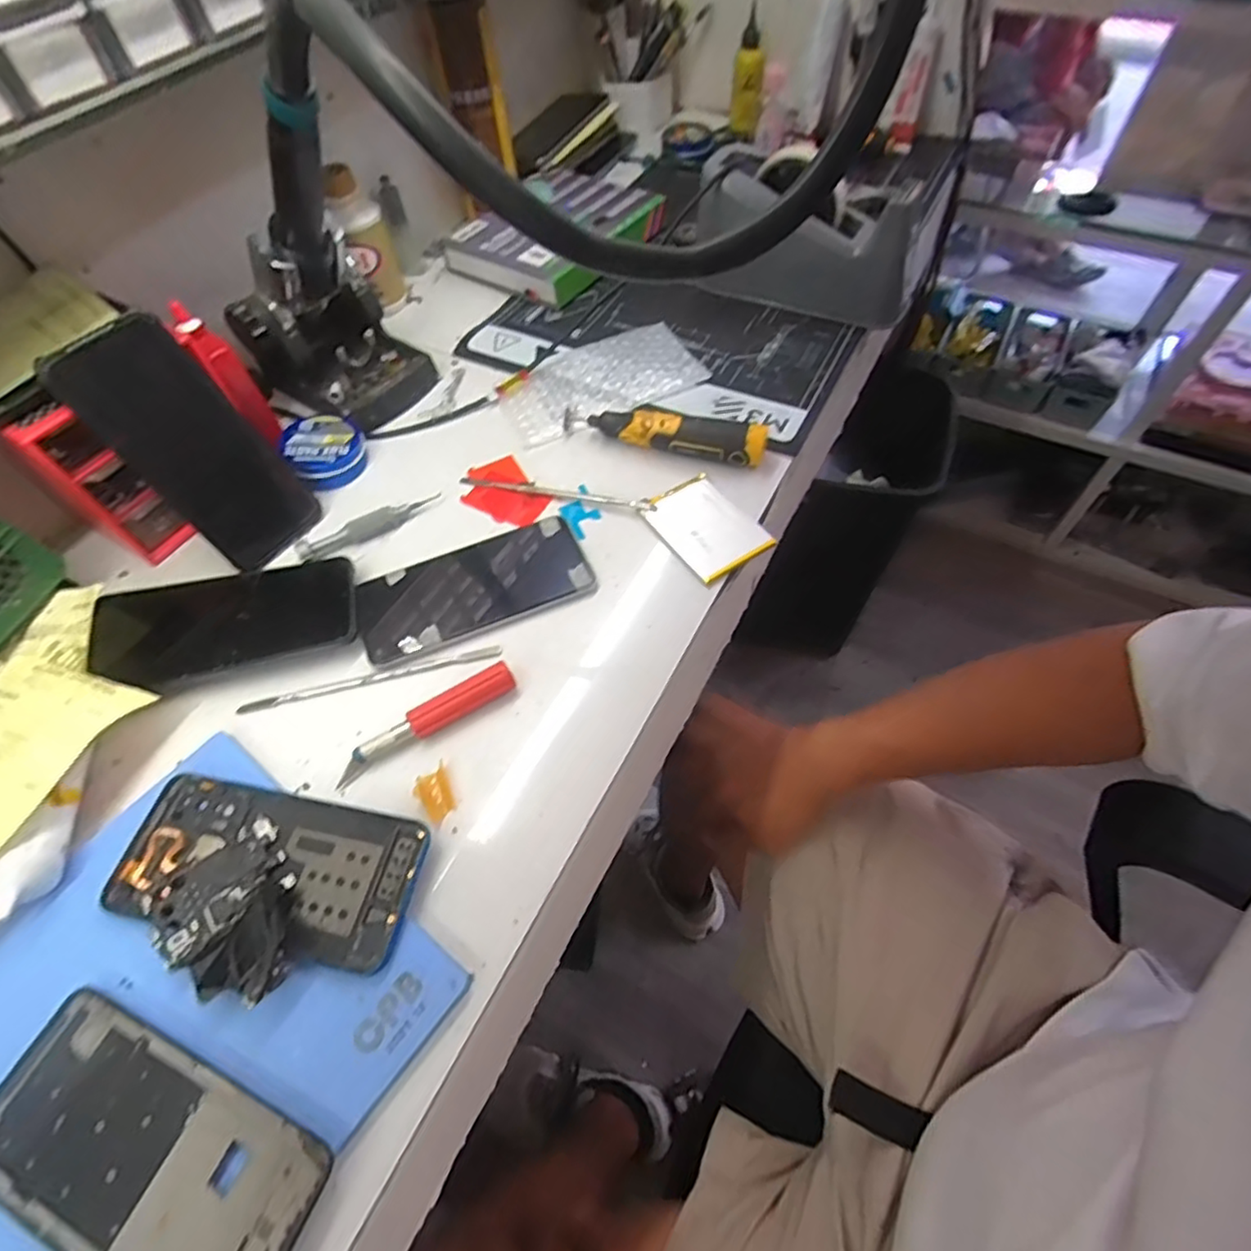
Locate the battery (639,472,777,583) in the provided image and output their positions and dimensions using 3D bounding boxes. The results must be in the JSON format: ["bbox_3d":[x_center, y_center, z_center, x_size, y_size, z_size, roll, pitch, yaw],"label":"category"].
[{"bbox_3d":[0.058,-0.074,0.463,0.061,0.008,0.088,-29,60,-14],"label":"battery"}]

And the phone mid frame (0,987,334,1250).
[{"bbox_3d":[-0.209,0.228,0.273,0.158,0.011,0.073,20,59,12],"label":"phone mid frame"}]

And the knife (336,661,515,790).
[{"bbox_3d":[-0.119,0.057,0.383,0.112,0.019,0.016,-29,62,-18],"label":"knife"}]

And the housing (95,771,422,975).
[{"bbox_3d":[-0.191,0.127,0.339,0.162,0.010,0.073,11,58,7],"label":"housing"}]

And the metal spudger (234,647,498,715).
[{"bbox_3d":[-0.163,0.033,0.409,0.165,0.005,0.007,-11,58,-7],"label":"metal spudger"}]

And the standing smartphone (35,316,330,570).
[{"bbox_3d":[-0.291,-0.121,0.434,0.011,0.162,0.078,6,50,43],"label":"standing smartphone"}]

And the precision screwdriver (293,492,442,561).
[{"bbox_3d":[-0.191,-0.076,0.476,0.107,0.012,0.015,-28,62,-17],"label":"precision screwdriver"}]

